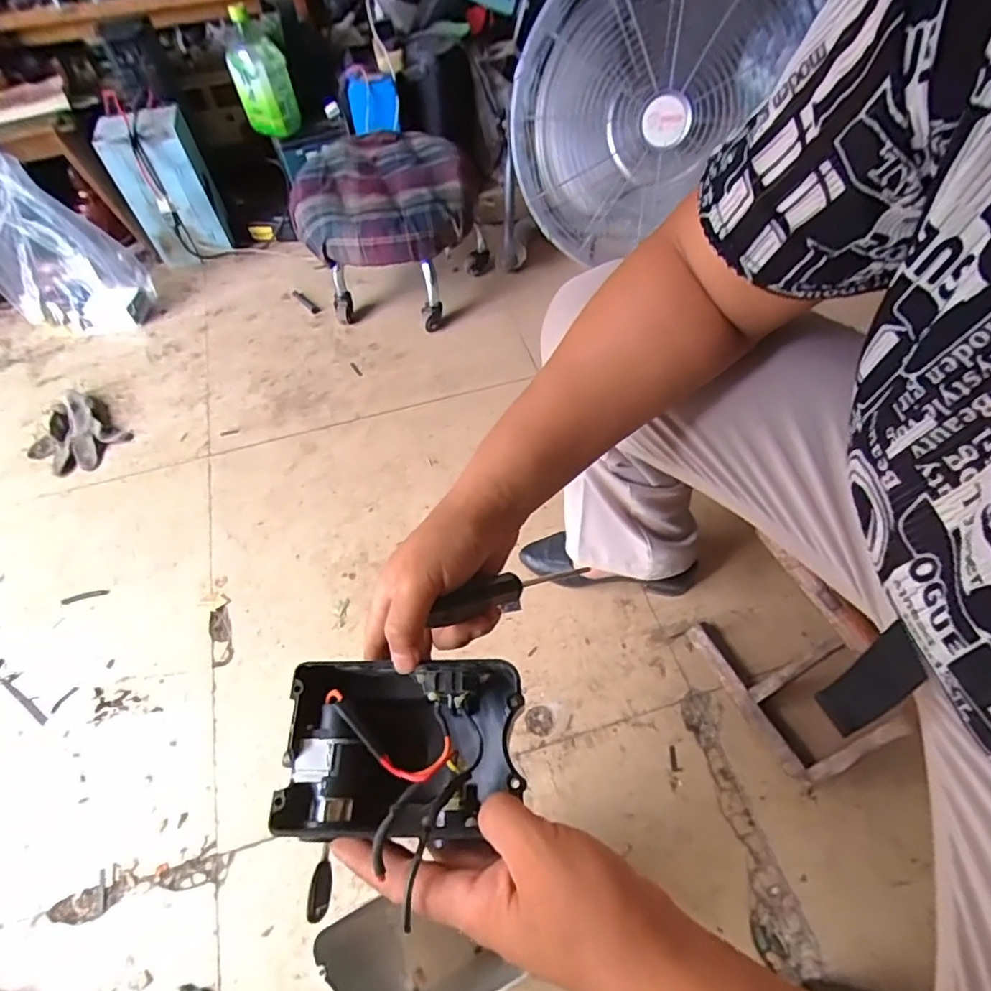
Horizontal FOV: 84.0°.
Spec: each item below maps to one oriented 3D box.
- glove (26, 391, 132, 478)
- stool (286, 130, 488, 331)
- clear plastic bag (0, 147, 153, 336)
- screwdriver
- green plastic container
[{"bbox_3d":[-0.735,-0.111,0.955,0.164,0.033,0.136,27,62,18],"label":"glove"},{"bbox_3d":[-0.200,-0.520,1.095,0.328,0.233,0.321,-1,57,1],"label":"stool"},{"bbox_3d":[-0.849,-0.470,1.012,0.260,0.322,0.135,7,57,6],"label":"clear plastic bag"},{"bbox_3d":[0.017,0.065,0.397,0.164,0.015,0.020,-4,44,-51],"label":"screwdriver"},{"bbox_3d":[-0.462,-0.825,1.083,0.110,0.182,0.088,-17,58,-9],"label":"green plastic container"}]

